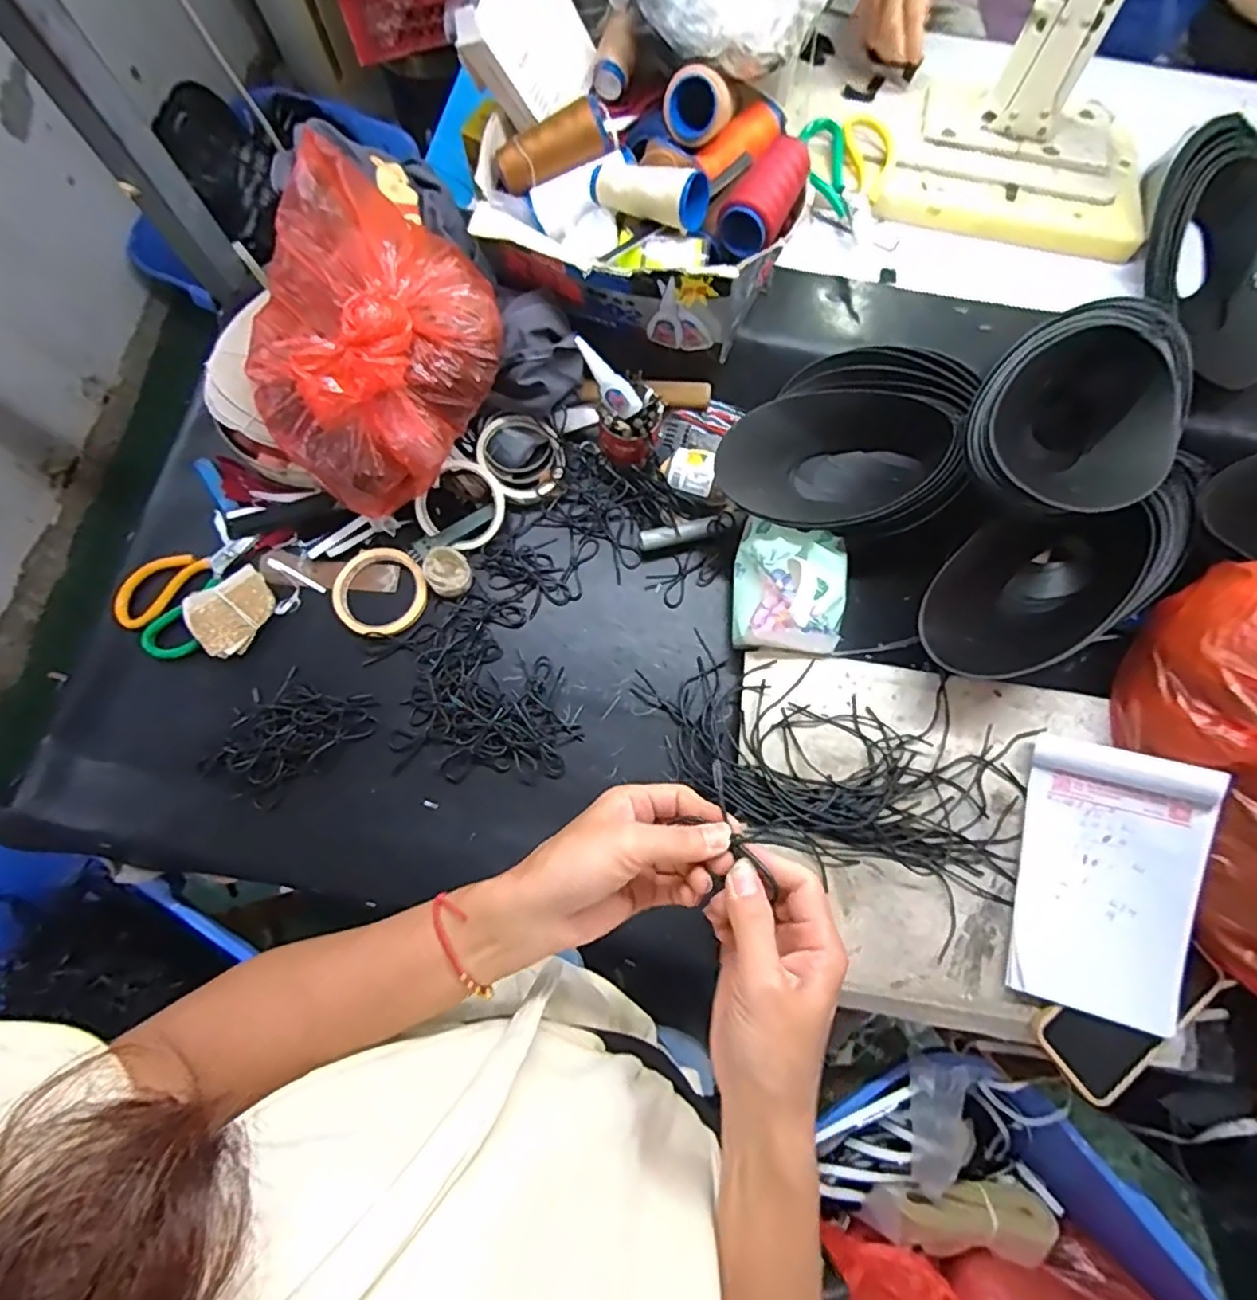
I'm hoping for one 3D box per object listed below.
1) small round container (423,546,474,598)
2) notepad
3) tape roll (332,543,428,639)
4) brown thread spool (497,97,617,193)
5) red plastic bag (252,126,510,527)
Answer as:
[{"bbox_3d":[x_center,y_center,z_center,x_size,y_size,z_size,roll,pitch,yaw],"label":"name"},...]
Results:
[{"bbox_3d":[-0.189,-0.081,0.657,0.050,0.026,0.044,39,79,9],"label":"small round container"},{"bbox_3d":[0.414,0.199,0.544,0.127,0.031,0.220,9,86,27],"label":"notepad"},{"bbox_3d":[-0.261,-0.061,0.661,0.097,0.010,0.094,0,76,0],"label":"tape roll"},{"bbox_3d":[-0.066,-0.459,0.581,0.111,0.049,0.048,-21,77,8],"label":"brown thread spool"},{"bbox_3d":[-0.251,-0.279,0.598,0.236,0.166,0.229,36,79,8],"label":"red plastic bag"}]

